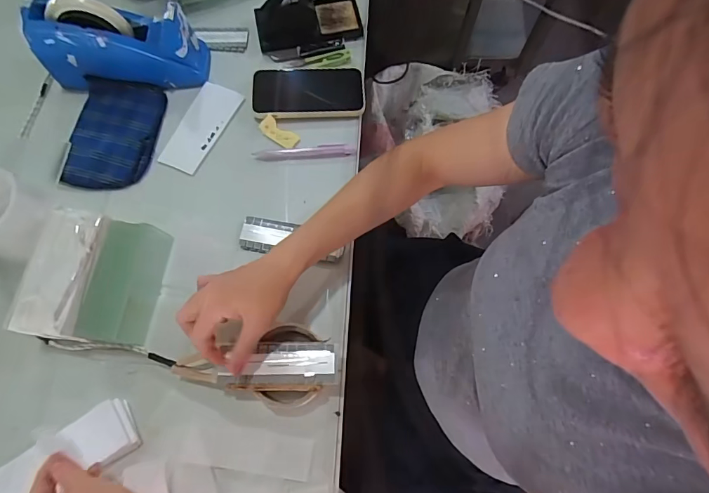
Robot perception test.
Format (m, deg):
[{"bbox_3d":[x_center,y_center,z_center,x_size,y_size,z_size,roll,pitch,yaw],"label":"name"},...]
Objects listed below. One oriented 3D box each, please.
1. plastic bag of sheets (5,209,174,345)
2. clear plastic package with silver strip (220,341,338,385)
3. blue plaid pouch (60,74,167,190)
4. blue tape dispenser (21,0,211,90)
[{"bbox_3d":[-0.308,0.038,0.489,0.132,0.064,0.141,5,71,1],"label":"plastic bag of sheets"},{"bbox_3d":[-0.083,0.127,0.449,0.124,0.008,0.045,-1,71,3],"label":"clear plastic package with silver strip"},{"bbox_3d":[-0.336,-0.159,0.569,0.108,0.019,0.161,5,71,1],"label":"blue plaid pouch"},{"bbox_3d":[-0.320,-0.276,0.570,0.219,0.126,0.065,0,70,-14],"label":"blue tape dispenser"}]

